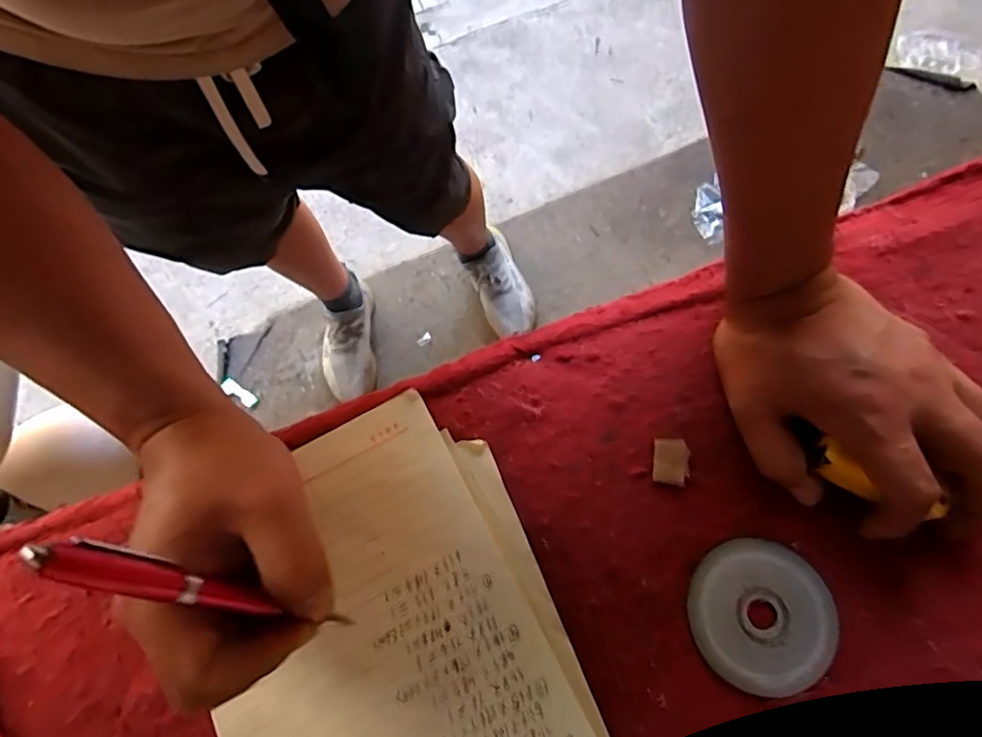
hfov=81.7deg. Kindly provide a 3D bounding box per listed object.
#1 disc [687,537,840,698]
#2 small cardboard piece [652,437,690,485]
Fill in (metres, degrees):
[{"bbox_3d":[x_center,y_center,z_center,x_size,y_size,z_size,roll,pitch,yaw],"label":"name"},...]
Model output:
[{"bbox_3d":[0.149,0.134,0.309,0.077,0.004,0.076,2,72,3],"label":"disc"},{"bbox_3d":[0.108,0.055,0.339,0.021,0.004,0.027,5,72,4],"label":"small cardboard piece"}]

